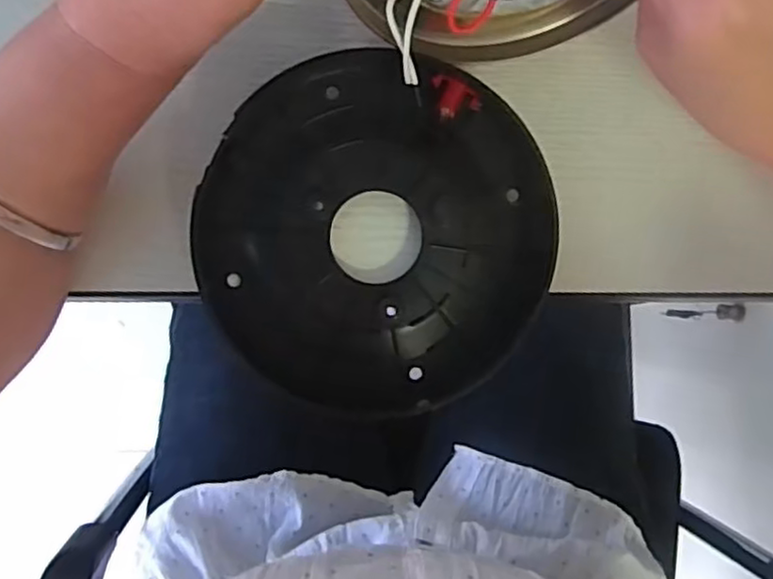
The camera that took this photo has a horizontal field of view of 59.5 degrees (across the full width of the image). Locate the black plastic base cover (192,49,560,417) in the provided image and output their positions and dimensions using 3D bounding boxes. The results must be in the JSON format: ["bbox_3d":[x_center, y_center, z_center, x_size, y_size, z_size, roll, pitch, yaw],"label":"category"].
[{"bbox_3d":[-0.001,-0.021,0.280,0.142,0.034,0.140,26,83,-4],"label":"black plastic base cover"}]

